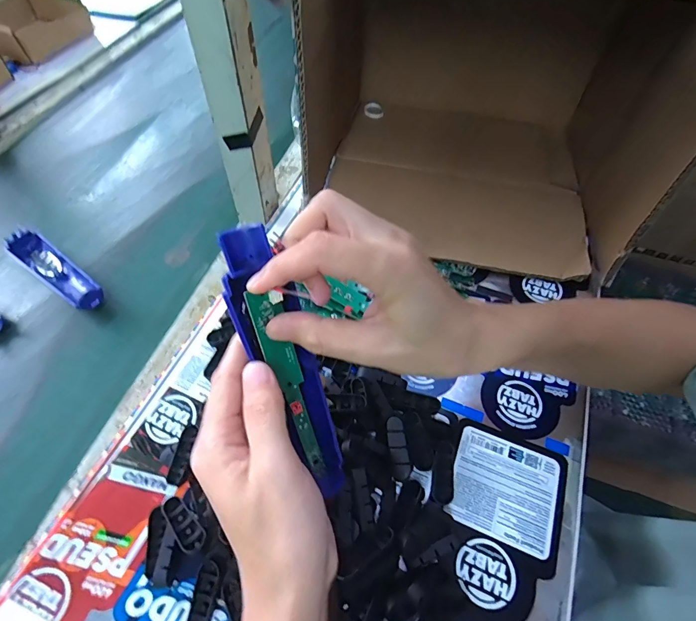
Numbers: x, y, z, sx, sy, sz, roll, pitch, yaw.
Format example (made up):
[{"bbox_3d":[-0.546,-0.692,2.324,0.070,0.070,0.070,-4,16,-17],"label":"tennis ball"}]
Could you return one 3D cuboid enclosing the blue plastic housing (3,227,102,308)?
[{"bbox_3d":[-0.336,-0.046,0.444,0.157,0.021,0.038,31,61,18],"label":"blue plastic housing"}]

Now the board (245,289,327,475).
[{"bbox_3d":[-0.034,0.048,0.238,0.018,0.132,0.008,-21,25,-14],"label":"board"}]

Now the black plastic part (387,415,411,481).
[{"bbox_3d":[0.042,0.114,0.318,0.013,0.008,0.050,-7,83,-6],"label":"black plastic part"}]

